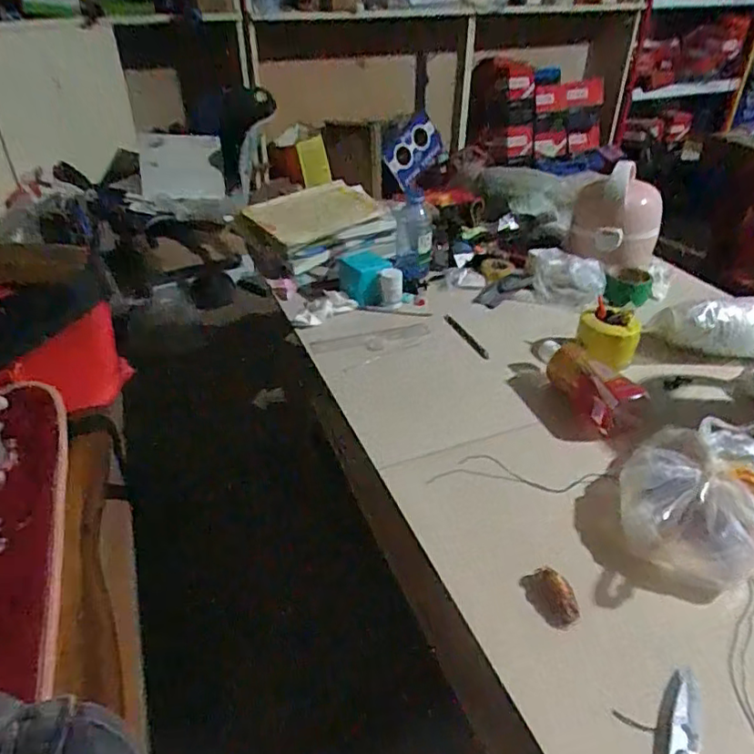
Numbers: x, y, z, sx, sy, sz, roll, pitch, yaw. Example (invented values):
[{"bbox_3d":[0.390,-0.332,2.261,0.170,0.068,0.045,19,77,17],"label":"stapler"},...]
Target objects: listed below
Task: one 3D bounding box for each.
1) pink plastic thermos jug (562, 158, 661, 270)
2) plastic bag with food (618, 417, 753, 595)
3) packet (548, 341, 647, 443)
[{"bbox_3d":[0.464,-0.309,1.151,0.163,0.169,0.207,12,37,16],"label":"pink plastic thermos jug"},{"bbox_3d":[0.354,0.115,0.635,0.165,0.100,0.204,27,43,31],"label":"plastic bag with food"},{"bbox_3d":[0.294,0.019,0.804,0.075,0.069,0.154,-9,37,-13],"label":"packet"}]

